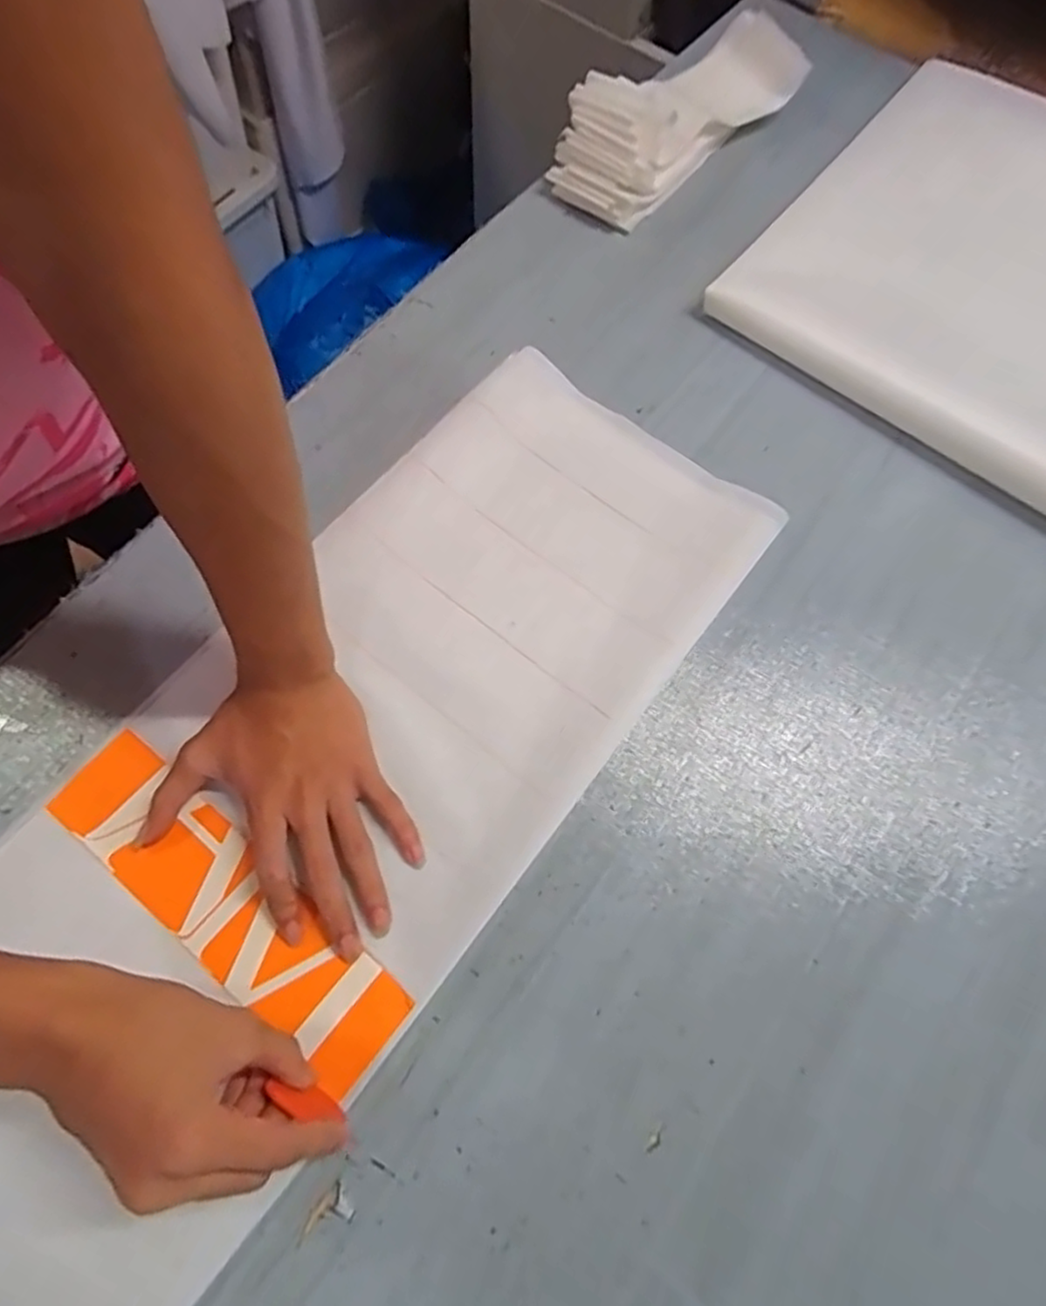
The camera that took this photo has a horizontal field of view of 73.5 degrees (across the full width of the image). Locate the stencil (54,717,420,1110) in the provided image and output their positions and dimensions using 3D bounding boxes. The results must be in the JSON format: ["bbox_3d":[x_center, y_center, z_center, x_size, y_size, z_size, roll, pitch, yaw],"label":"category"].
[{"bbox_3d":[-0.174,0.144,0.406,0.242,0.008,0.062,38,72,12],"label":"stencil"}]

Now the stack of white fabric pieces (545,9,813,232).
[{"bbox_3d":[0.139,-0.476,0.613,0.109,0.065,0.255,41,73,12],"label":"stack of white fabric pieces"}]

